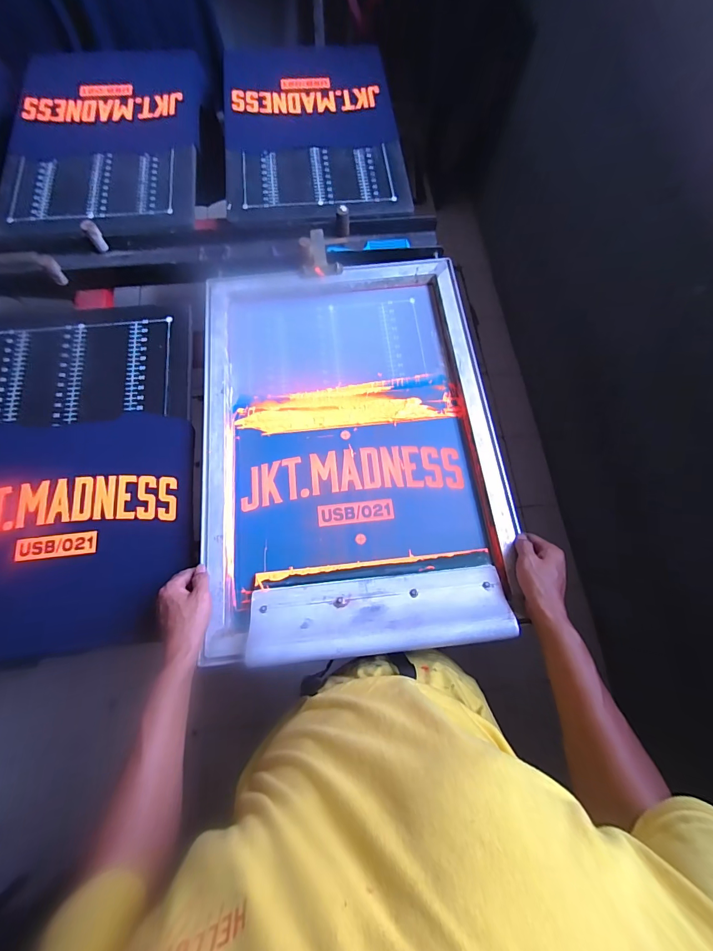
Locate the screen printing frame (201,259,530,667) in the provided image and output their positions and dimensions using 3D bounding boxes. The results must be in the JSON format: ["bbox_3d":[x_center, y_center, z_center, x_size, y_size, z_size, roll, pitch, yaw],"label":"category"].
[{"bbox_3d":[-0.007,-0.072,0.620,0.464,0.057,0.646,-6,70,-2],"label":"screen printing frame"}]

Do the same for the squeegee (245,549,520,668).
[{"bbox_3d":[0.030,0.186,0.529,0.342,0.030,0.122,-6,48,-2],"label":"squeegee"}]

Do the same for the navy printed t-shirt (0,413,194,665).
[{"bbox_3d":[-0.463,0.090,0.604,0.394,0.045,0.352,-6,70,-4],"label":"navy printed t-shirt"}]

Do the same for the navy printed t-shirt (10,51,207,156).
[{"bbox_3d":[-0.578,-0.870,0.897,0.404,0.046,0.337,-4,70,-3],"label":"navy printed t-shirt"}]

